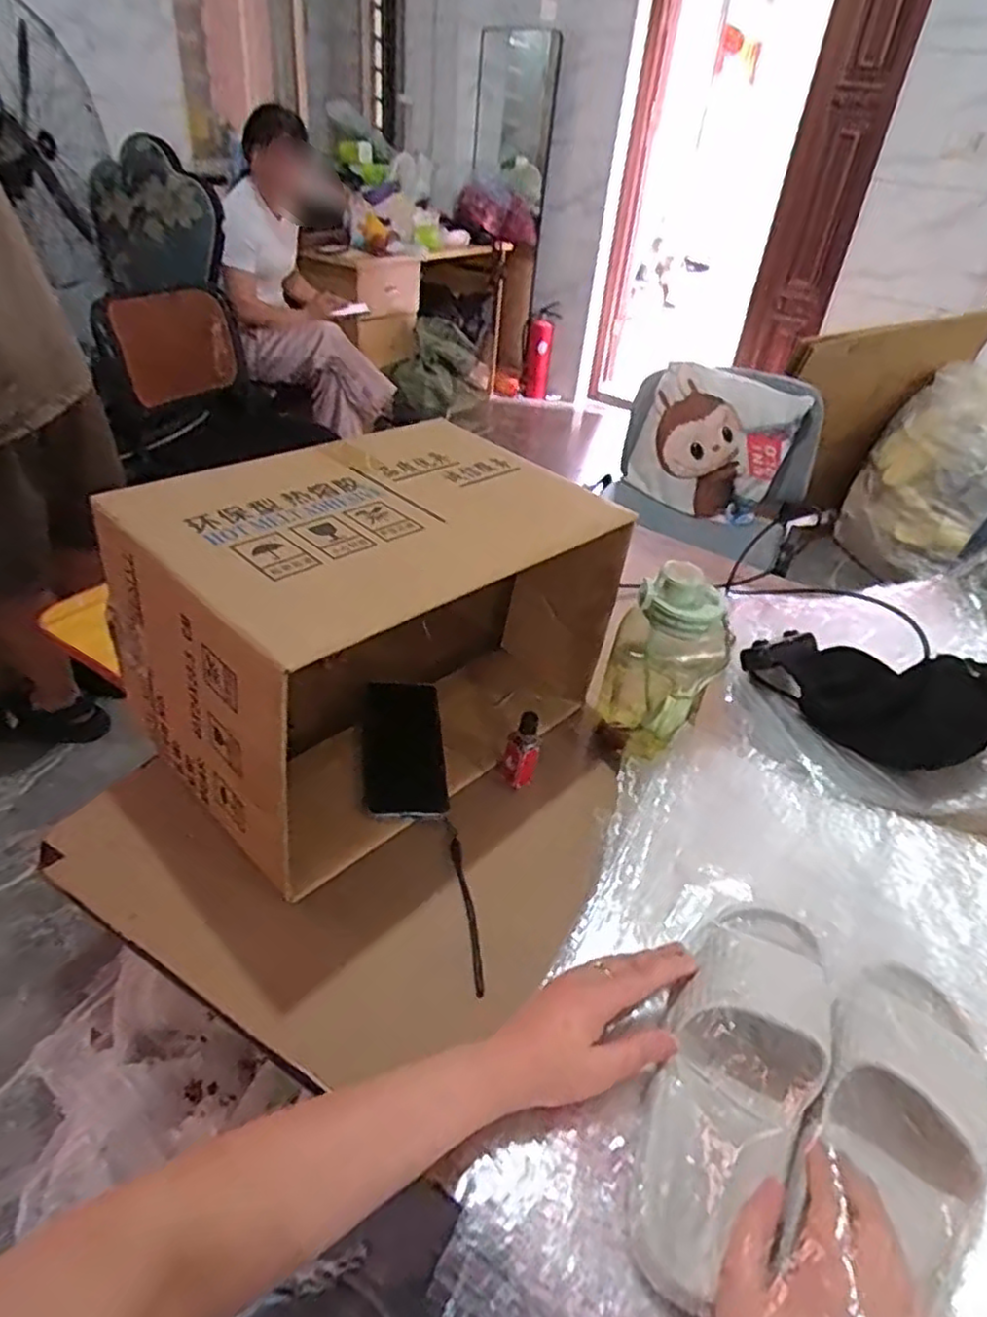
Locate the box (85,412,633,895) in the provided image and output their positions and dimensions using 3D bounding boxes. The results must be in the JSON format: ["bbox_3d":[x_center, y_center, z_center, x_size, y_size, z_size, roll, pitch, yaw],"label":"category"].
[{"bbox_3d":[-0.108,-0.013,0.707,0.258,0.312,0.409,33,45,31],"label":"box"}]

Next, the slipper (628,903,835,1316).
[{"bbox_3d":[0.161,0.266,0.467,0.091,0.061,0.257,23,50,21],"label":"slipper"}]

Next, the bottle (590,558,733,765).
[{"bbox_3d":[0.168,0.006,0.719,0.089,0.207,0.100,-25,47,-34],"label":"bottle"}]

